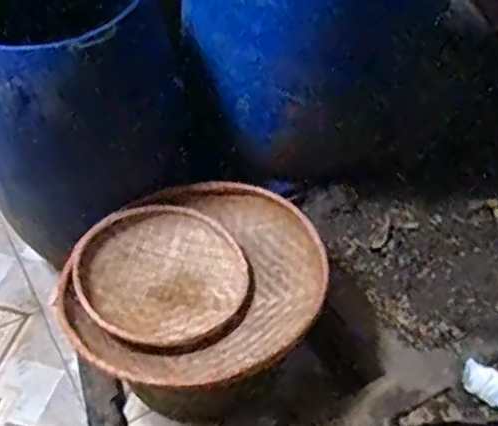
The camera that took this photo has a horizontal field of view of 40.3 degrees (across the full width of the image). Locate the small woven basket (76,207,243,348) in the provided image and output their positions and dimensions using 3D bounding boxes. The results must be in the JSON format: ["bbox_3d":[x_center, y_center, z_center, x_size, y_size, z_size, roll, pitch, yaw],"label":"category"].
[{"bbox_3d":[-0.197,0.125,1.498,0.347,0.101,0.352,1,49,-1],"label":"small woven basket"}]

